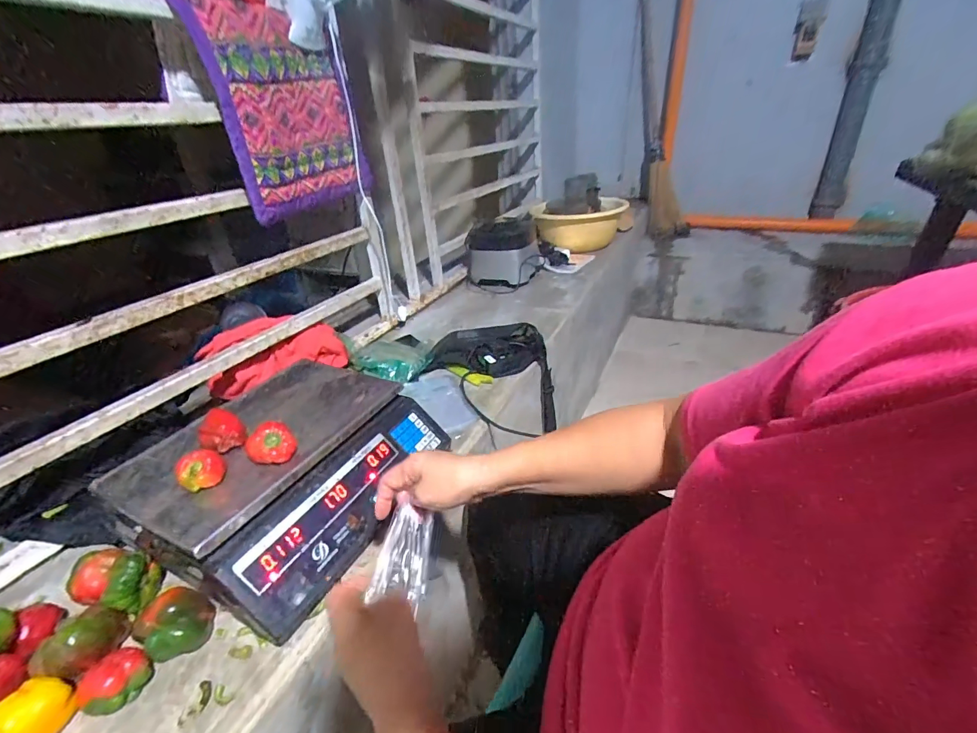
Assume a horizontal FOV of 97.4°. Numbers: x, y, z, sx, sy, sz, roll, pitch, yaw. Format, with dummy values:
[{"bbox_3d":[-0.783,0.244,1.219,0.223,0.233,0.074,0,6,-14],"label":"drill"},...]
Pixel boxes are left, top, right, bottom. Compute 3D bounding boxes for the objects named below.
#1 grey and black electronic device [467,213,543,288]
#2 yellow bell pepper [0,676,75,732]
[{"bbox_3d":[0.047,-0.366,1.340,0.227,0.170,0.143,-1,30,6],"label":"grey and black electronic device"},{"bbox_3d":[-0.409,0.312,0.386,0.040,0.038,0.051,12,34,26],"label":"yellow bell pepper"}]

